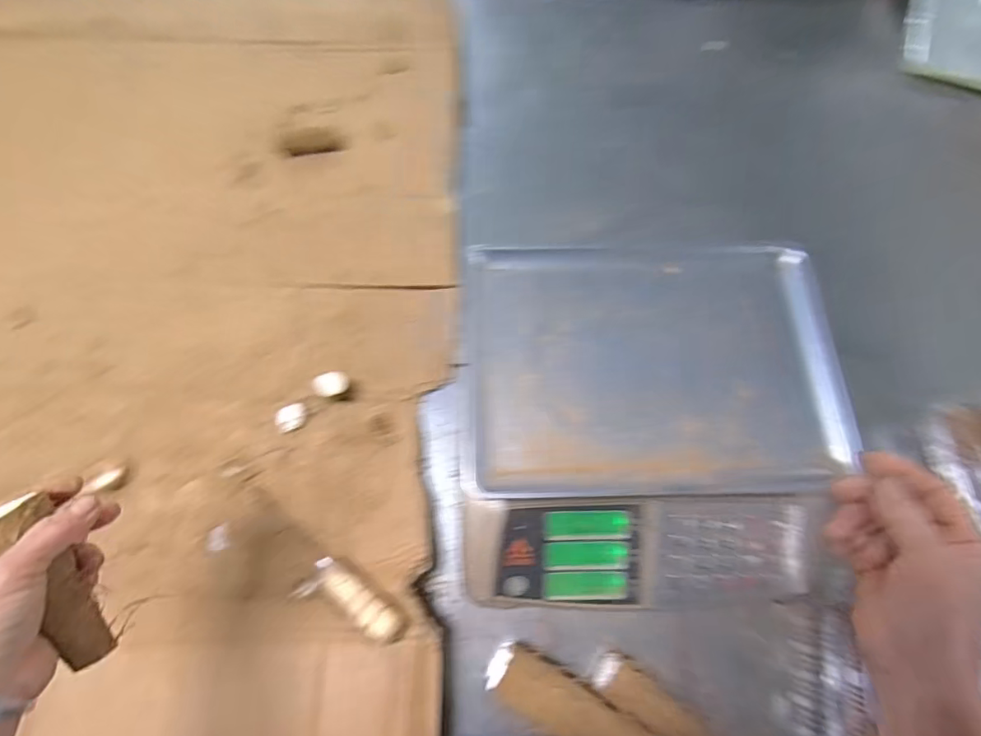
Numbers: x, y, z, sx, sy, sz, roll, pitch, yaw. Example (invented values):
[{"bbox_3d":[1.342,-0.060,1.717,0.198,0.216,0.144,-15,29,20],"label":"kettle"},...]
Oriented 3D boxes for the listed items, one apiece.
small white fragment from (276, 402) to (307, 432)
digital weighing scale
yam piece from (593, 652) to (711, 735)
[{"bbox_3d":[-0.211,0.052,0.526,0.032,0.012,0.029,-21,73,-10],"label":"small white fragment"},{"bbox_3d":[0.141,0.051,0.476,0.340,0.128,0.320,1,65,-2],"label":"digital weighing scale"},{"bbox_3d":[0.146,0.303,0.444,0.112,0.030,0.038,35,73,10],"label":"yam piece"}]

